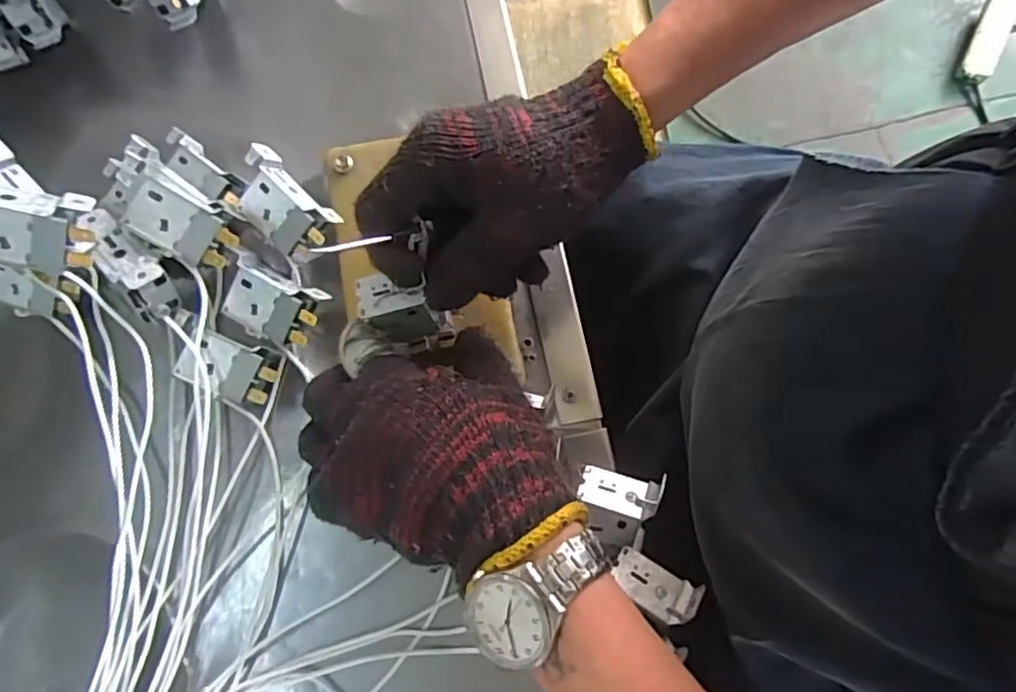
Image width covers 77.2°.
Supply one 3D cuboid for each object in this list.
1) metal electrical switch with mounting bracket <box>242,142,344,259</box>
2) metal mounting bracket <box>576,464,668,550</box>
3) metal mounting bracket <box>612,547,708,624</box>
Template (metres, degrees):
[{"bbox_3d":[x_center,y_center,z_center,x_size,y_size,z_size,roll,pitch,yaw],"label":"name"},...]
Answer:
[{"bbox_3d":[-0.134,-0.083,0.380,0.064,0.018,0.038,42,108,2],"label":"metal electrical switch with mounting bracket"},{"bbox_3d":[0.053,0.076,0.308,0.037,0.023,0.035,18,78,5],"label":"metal mounting bracket"},{"bbox_3d":[0.069,0.110,0.295,0.039,0.012,0.022,31,51,12],"label":"metal mounting bracket"}]

